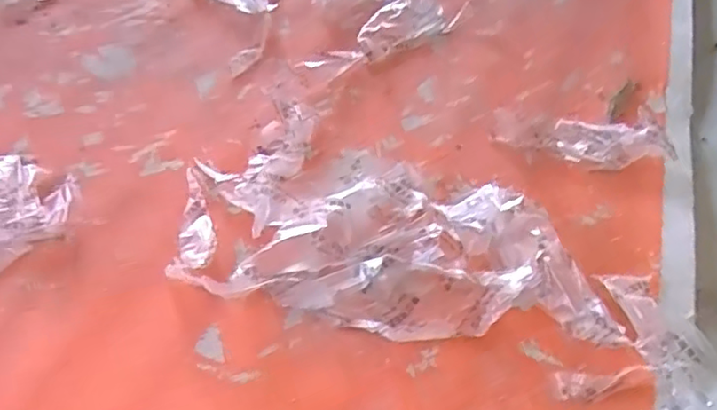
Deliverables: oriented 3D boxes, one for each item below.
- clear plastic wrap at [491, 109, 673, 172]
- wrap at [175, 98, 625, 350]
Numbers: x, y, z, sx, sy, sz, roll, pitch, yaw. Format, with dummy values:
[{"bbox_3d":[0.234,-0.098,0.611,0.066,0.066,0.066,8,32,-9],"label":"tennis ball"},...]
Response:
[{"bbox_3d":[0.293,-0.092,0.807,0.225,0.052,0.076,14,46,15],"label":"clear plastic wrap"},{"bbox_3d":[0.029,-0.001,0.689,0.460,0.076,0.300,8,44,10],"label":"wrap"}]

